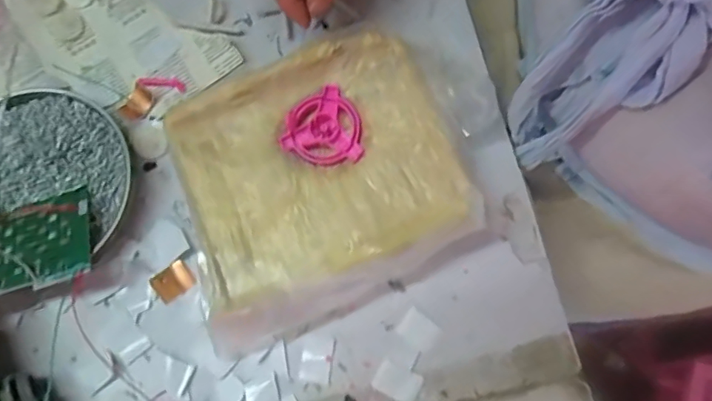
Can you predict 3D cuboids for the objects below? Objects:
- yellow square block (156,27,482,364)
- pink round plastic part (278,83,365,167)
[{"bbox_3d":[-0.028,-0.015,0.354,0.185,0.036,0.172,-23,78,-4],"label":"yellow square block"},{"bbox_3d":[-0.022,-0.046,0.357,0.055,0.006,0.053,0,77,1],"label":"pink round plastic part"}]

